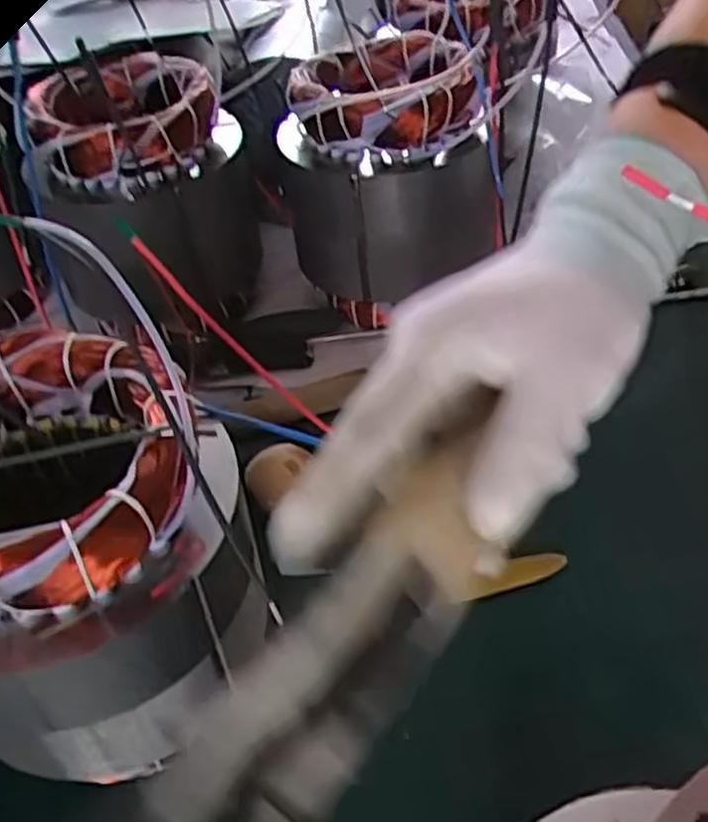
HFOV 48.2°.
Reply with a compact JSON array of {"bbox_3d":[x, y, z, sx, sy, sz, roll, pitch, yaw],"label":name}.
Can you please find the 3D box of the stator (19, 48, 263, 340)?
[{"bbox_3d":[-0.150,-0.160,0.608,0.138,0.172,0.137,-6,45,-2],"label":"stator"}]

